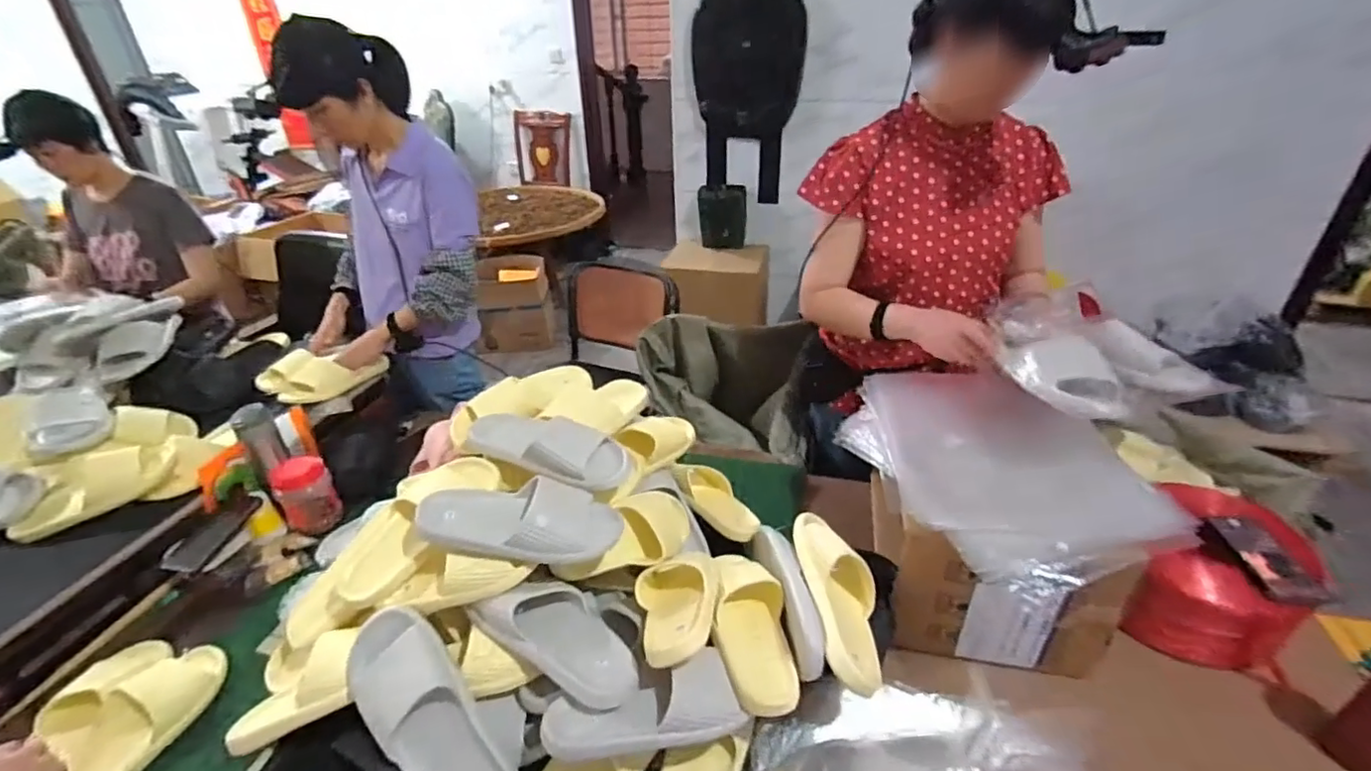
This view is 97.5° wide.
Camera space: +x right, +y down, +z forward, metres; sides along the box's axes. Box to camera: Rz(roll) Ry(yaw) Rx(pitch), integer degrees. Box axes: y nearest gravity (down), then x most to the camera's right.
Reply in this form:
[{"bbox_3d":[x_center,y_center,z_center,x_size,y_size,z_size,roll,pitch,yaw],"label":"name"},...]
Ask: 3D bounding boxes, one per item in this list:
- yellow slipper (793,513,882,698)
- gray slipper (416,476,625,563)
[{"bbox_3d":[0.204,0.283,0.812,0.102,0.075,0.258,27,34,-19],"label":"yellow slipper"},{"bbox_3d":[-0.217,0.176,0.791,0.261,0.065,0.111,-2,32,-1],"label":"gray slipper"}]

